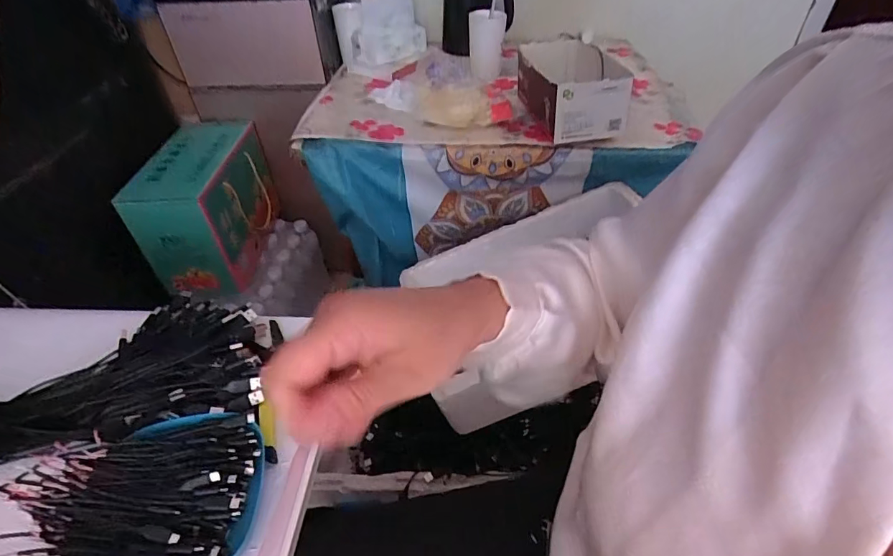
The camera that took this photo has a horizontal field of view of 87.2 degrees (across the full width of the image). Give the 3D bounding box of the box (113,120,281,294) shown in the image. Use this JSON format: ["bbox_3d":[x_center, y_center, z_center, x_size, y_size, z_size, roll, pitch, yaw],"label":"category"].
[{"bbox_3d":[-0.512,-0.160,1.026,0.178,0.241,0.314,-2,42,0],"label":"box"}]

